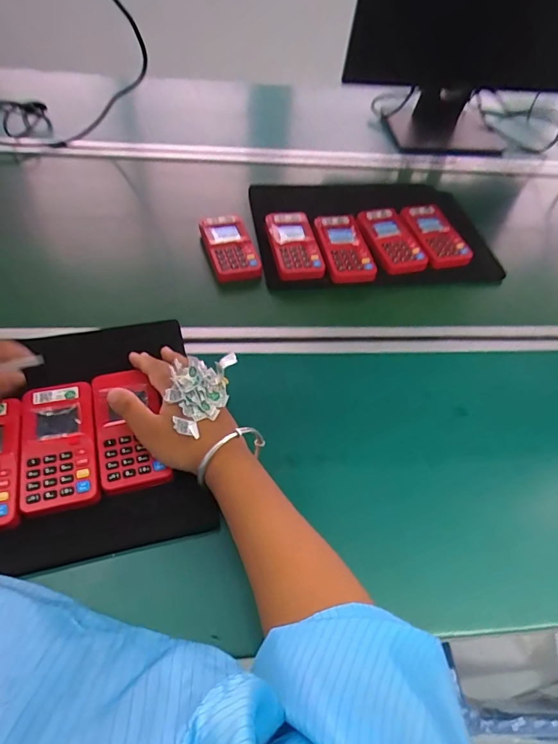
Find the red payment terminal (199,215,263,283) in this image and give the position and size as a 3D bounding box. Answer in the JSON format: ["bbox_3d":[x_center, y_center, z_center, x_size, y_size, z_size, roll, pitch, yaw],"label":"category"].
[{"bbox_3d":[-0.068,-0.171,0.625,0.063,0.029,0.116,-10,52,-15],"label":"red payment terminal"}]

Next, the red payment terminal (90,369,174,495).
[{"bbox_3d":[-0.139,0.050,0.422,0.056,0.018,0.118,-10,58,-15],"label":"red payment terminal"}]

